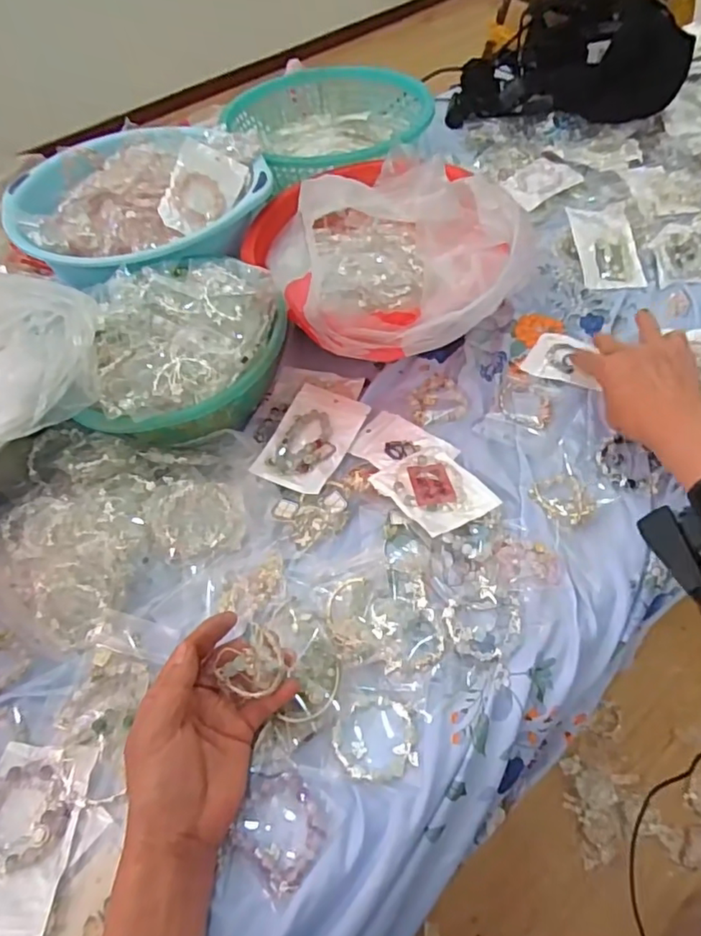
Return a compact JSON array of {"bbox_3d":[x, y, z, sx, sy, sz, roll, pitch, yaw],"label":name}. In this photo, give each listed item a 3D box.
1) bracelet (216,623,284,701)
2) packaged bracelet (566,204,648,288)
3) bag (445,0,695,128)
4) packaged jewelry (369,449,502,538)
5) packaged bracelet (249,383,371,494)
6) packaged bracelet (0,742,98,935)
[{"bbox_3d":[-0.066,0.135,0.399,0.050,0.011,0.040,-43,79,19],"label":"bracelet"},{"bbox_3d":[0.318,-0.283,0.715,0.081,0.029,0.150,-3,54,3],"label":"packaged bracelet"},{"bbox_3d":[0.333,-0.662,0.893,0.326,0.150,0.220,6,55,10],"label":"bag"},{"bbox_3d":[0.077,0.020,0.526,0.075,0.021,0.095,-32,58,-17],"label":"packaged jewelry"},{"bbox_3d":[-0.038,-0.031,0.584,0.075,0.017,0.128,16,58,17],"label":"packaged bracelet"},{"bbox_3d":[-0.222,0.252,0.383,0.071,0.016,0.120,-1,54,5],"label":"packaged bracelet"}]

